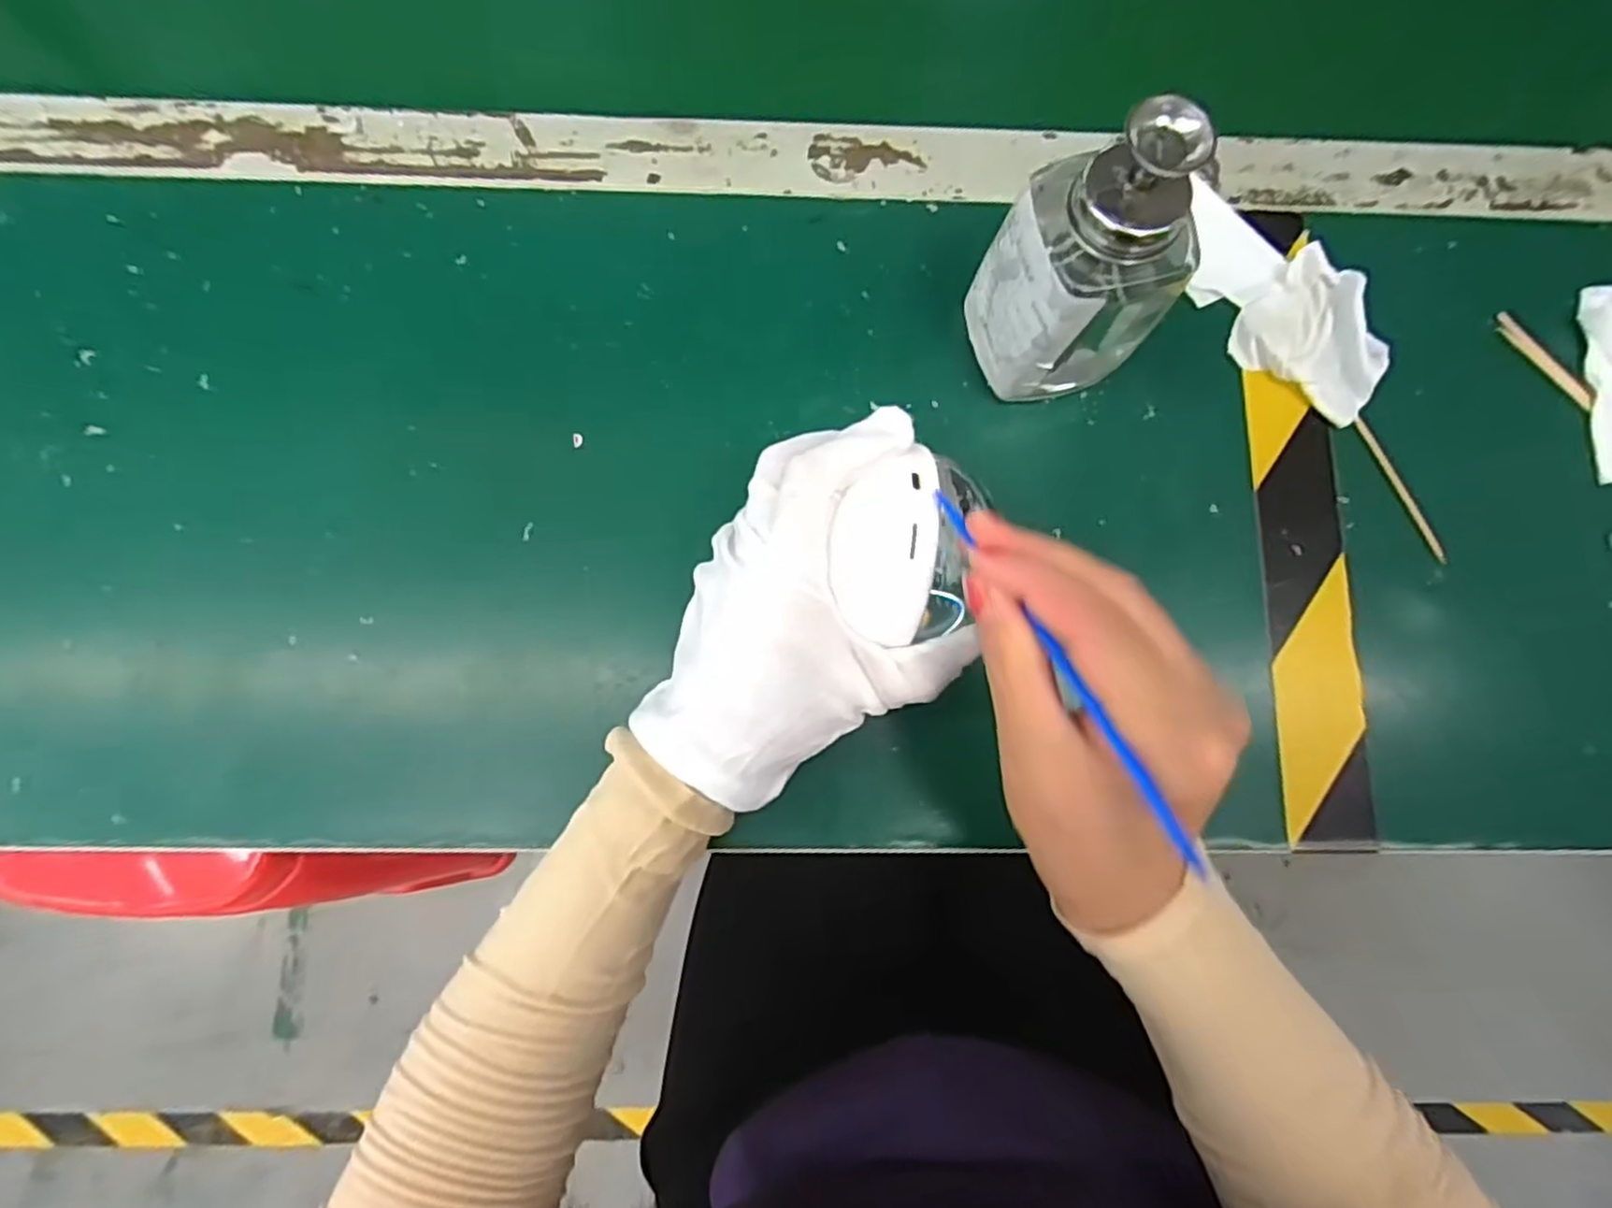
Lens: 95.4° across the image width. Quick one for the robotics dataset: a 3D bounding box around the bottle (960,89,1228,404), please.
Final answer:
[{"bbox_3d":[0.107,-0.130,0.280,0.063,0.124,0.063,0,80,-1],"label":"bottle"}]

